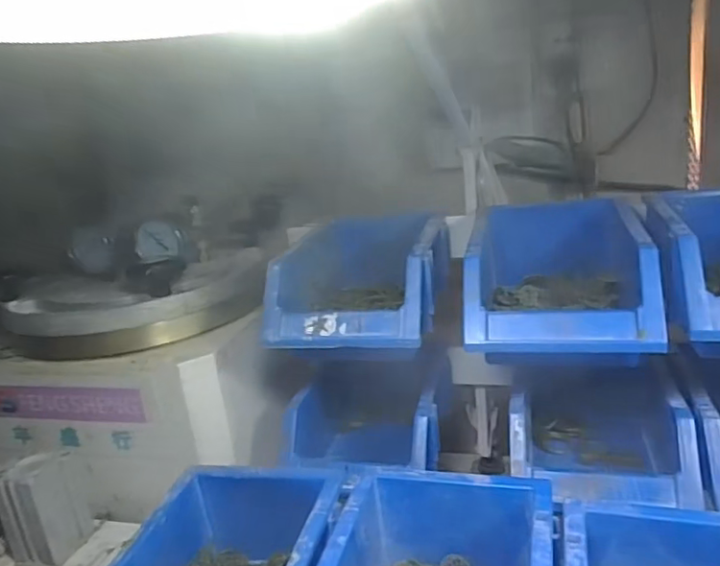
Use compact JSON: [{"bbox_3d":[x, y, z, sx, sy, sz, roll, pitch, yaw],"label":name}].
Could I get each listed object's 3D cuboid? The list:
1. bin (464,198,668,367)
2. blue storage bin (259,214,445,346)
[{"bbox_3d":[0.148,-0.010,0.435,0.120,0.066,0.172,-3,16,18],"label":"bin"},{"bbox_3d":[0.005,-0.004,0.477,0.125,0.062,0.175,-2,16,21],"label":"blue storage bin"}]

